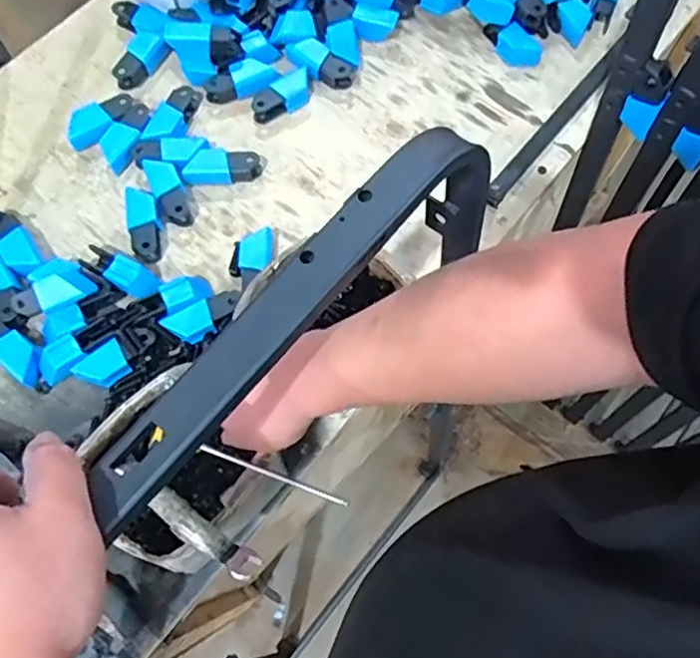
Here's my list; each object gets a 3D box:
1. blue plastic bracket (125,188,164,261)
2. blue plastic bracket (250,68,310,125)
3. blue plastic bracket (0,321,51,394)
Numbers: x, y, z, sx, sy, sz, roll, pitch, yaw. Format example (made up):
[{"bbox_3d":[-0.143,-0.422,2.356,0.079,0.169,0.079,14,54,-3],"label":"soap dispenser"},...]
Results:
[{"bbox_3d":[-0.226,-0.117,0.702,0.035,0.020,0.087,-13,70,-5],"label":"blue plastic bracket"},{"bbox_3d":[-0.080,-0.280,0.762,0.083,0.024,0.038,-34,74,-12],"label":"blue plastic bracket"},{"bbox_3d":[-0.345,0.022,0.653,0.099,0.026,0.035,36,74,12],"label":"blue plastic bracket"}]

